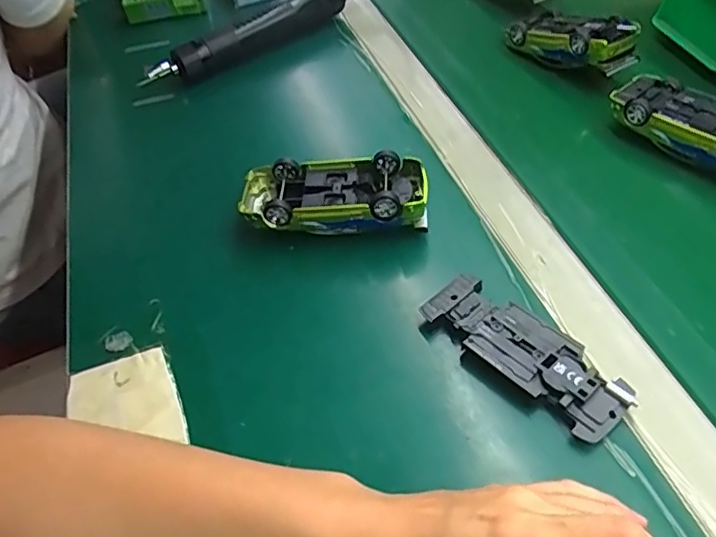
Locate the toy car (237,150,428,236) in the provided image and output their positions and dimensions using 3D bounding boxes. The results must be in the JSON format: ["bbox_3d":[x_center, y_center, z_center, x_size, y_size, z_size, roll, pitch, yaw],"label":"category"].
[{"bbox_3d":[-0.016,-0.049,0.427,0.133,0.039,0.060,1,48,6],"label":"toy car"}]

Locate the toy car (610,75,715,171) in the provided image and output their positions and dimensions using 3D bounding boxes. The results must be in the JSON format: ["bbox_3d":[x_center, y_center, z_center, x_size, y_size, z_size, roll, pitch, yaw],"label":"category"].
[{"bbox_3d":[0.263,-0.106,0.457,0.057,0.038,0.127,-31,53,-22],"label":"toy car"}]

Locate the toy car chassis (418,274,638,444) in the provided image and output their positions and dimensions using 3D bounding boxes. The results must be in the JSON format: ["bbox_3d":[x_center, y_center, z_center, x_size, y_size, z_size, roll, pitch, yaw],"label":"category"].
[{"bbox_3d":[0.096,0.048,0.344,0.046,0.015,0.123,-35,54,-24],"label":"toy car chassis"}]

